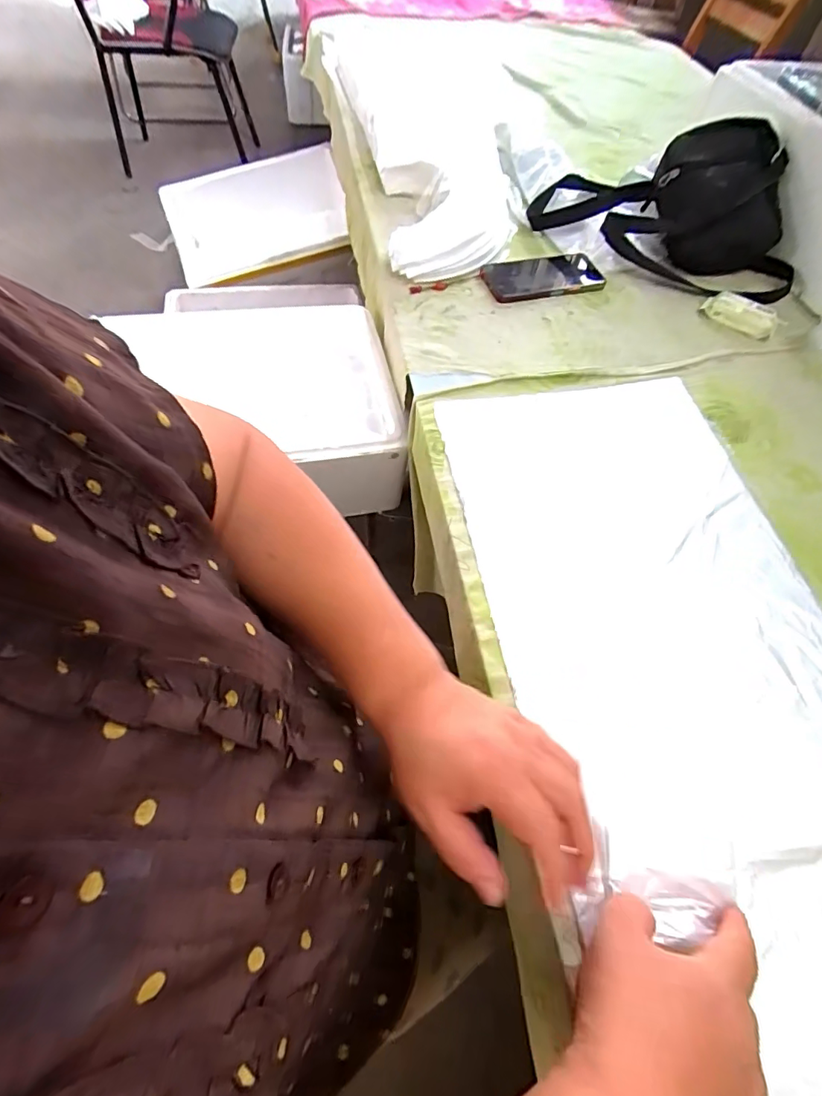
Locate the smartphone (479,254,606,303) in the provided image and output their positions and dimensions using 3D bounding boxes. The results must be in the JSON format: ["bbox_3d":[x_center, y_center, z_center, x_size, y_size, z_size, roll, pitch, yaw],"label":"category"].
[{"bbox_3d":[0.188,-0.384,0.688,0.167,0.015,0.094,-10,61,-9],"label":"smartphone"}]

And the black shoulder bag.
[{"bbox_3d":[0.369,-0.491,0.685,0.383,0.132,0.194,26,62,11],"label":"black shoulder bag"}]

